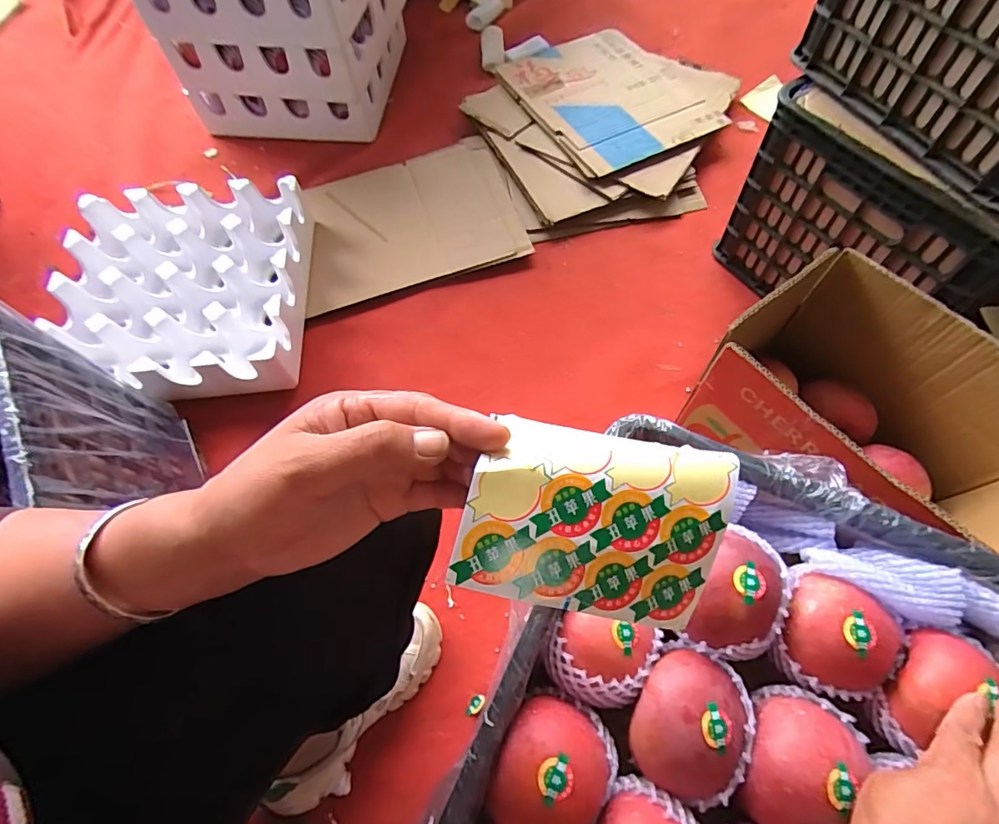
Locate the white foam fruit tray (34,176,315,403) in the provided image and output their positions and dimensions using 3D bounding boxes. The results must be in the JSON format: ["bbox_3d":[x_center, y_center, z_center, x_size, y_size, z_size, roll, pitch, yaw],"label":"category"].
[{"bbox_3d":[-0.565,-0.226,0.898,0.414,0.101,0.439,-5,64,1],"label":"white foam fruit tray"}]

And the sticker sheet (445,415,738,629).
[{"bbox_3d":[0.041,0.046,0.221,0.111,0.016,0.078,15,87,-7],"label":"sticker sheet"}]

